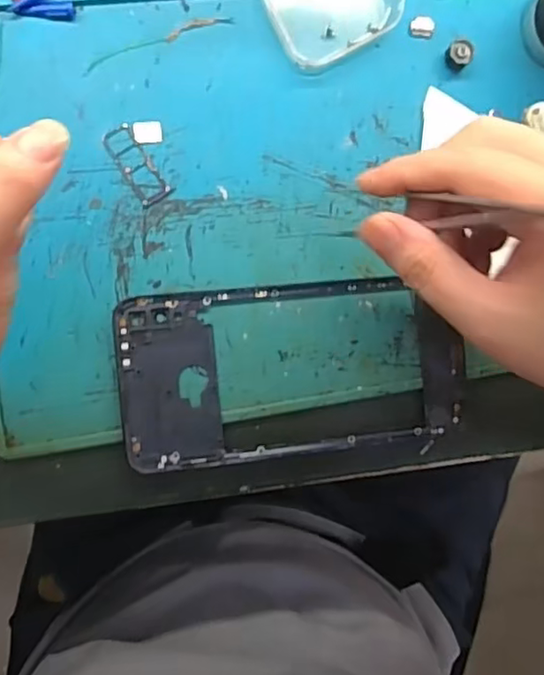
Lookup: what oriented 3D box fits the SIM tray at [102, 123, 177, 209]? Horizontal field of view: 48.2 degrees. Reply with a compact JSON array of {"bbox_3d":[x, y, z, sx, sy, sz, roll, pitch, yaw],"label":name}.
[{"bbox_3d":[-0.065,-0.083,0.293,0.016,0.004,0.040,-33,98,-5],"label":"SIM tray"}]

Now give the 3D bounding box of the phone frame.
[{"bbox_3d":[0.014,0.016,0.307,0.175,0.008,0.085,-5,94,-8],"label":"phone frame"}]

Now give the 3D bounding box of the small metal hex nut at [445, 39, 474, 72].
[{"bbox_3d":[0.096,-0.145,0.313,0.013,0.012,0.011,41,87,-9],"label":"small metal hex nut"}]

